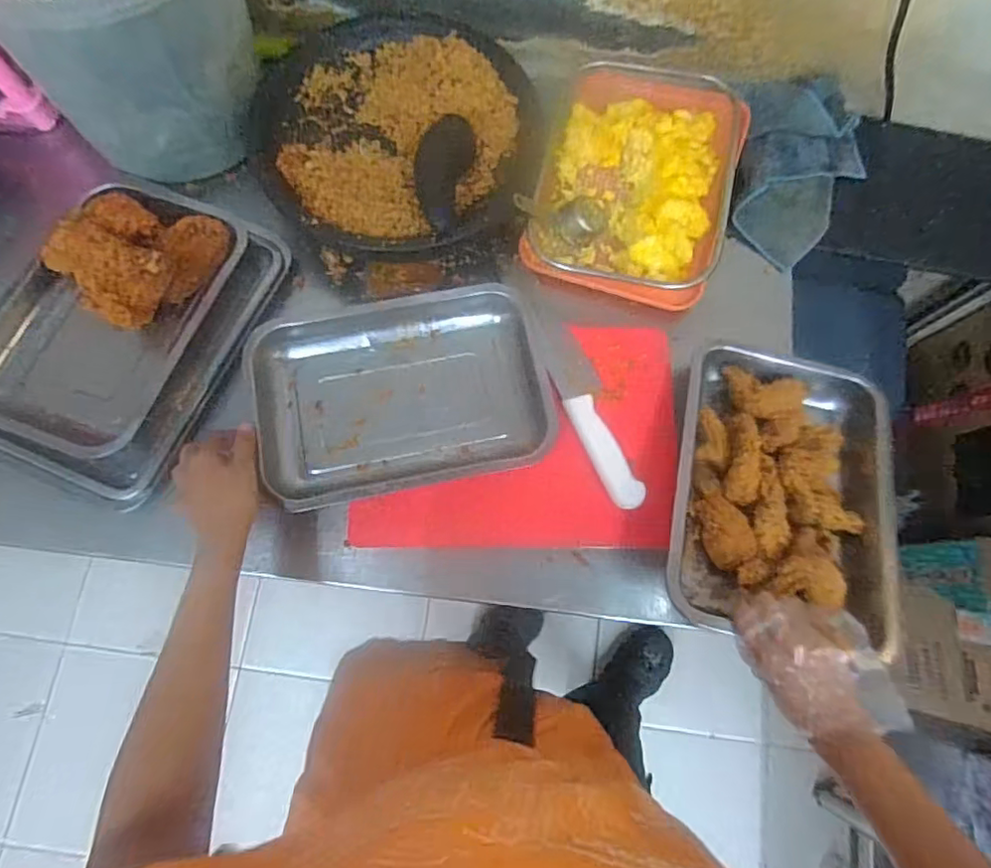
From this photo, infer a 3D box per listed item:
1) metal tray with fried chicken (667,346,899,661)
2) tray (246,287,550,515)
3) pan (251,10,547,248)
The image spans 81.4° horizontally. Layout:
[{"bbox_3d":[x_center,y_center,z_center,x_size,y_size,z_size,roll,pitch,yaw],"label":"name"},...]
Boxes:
[{"bbox_3d":[0.284,0.054,0.581,0.208,0.070,0.284,14,76,2],"label":"metal tray with fried chicken"},{"bbox_3d":[-0.101,-0.044,0.616,0.299,0.042,0.211,-14,77,-5],"label":"tray"},{"bbox_3d":[-0.116,-0.368,0.682,0.332,0.061,0.338,-10,76,-4],"label":"pan"}]

